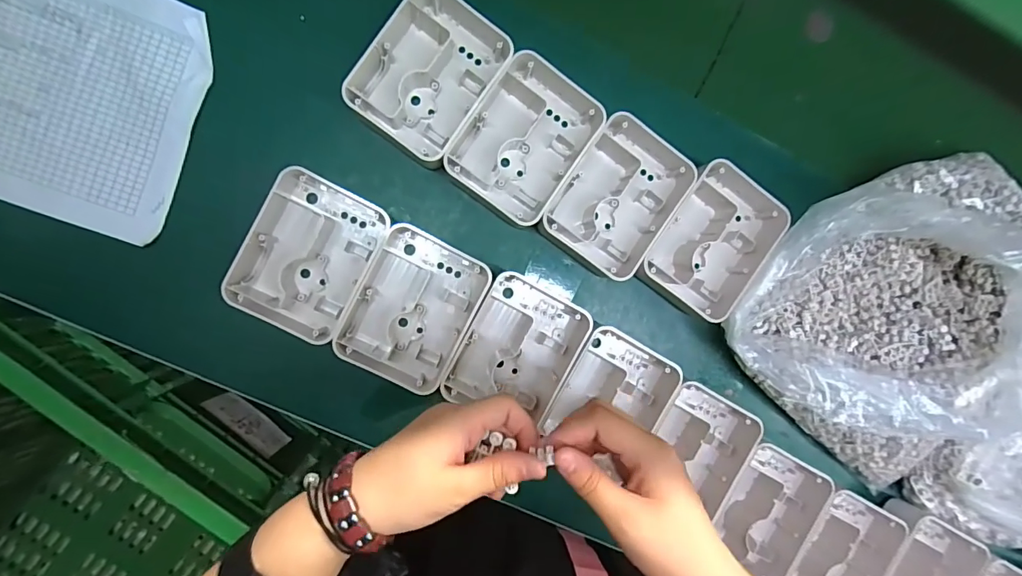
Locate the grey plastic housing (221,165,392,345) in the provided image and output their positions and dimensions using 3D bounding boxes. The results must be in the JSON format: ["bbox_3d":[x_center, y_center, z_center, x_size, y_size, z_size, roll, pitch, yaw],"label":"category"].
[{"bbox_3d":[-0.176,-0.028,0.401,0.104,0.035,0.132,26,90,-9],"label":"grey plastic housing"}]

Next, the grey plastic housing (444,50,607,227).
[{"bbox_3d":[0.013,-0.134,0.417,0.101,0.035,0.139,36,88,-9],"label":"grey plastic housing"}]

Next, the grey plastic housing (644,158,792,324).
[{"bbox_3d":[0.191,-0.049,0.445,0.099,0.044,0.139,33,89,-9],"label":"grey plastic housing"}]

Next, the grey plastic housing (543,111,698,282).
[{"bbox_3d":[0.099,-0.085,0.431,0.102,0.039,0.136,33,89,-9],"label":"grey plastic housing"}]

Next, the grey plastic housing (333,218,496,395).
[{"bbox_3d":[-0.087,0.019,0.417,0.100,0.034,0.131,26,90,-9],"label":"grey plastic housing"}]

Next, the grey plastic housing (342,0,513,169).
[{"bbox_3d":[-0.067,-0.187,0.401,0.097,0.034,0.138,35,89,-9],"label":"grey plastic housing"}]

